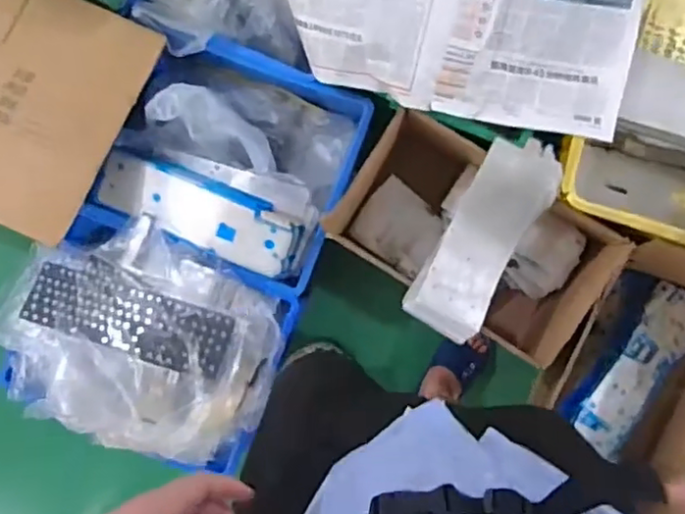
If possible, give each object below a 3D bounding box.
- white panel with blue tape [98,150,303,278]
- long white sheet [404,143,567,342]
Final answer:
[{"bbox_3d":[-0.282,-0.088,1.246,0.405,0.053,0.135,21,93,4],"label":"white panel with blue tape"},{"bbox_3d":[0.251,-0.030,1.119,0.139,0.063,0.357,29,93,4],"label":"long white sheet"}]

